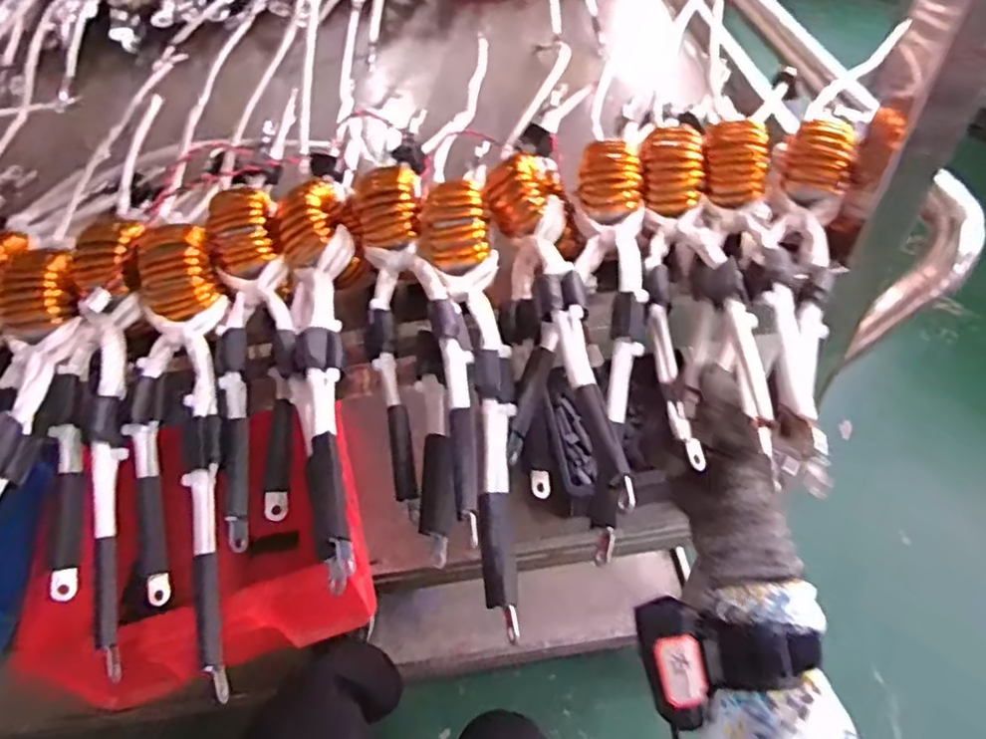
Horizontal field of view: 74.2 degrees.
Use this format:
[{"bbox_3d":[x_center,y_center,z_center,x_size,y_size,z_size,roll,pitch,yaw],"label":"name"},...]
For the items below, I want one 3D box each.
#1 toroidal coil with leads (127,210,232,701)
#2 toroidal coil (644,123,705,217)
[{"bbox_3d":[-0.194,0.041,0.399,0.056,0.043,0.293,-10,73,-2],"label":"toroidal coil with leads"},{"bbox_3d":[0.128,-0.141,0.467,0.042,0.037,0.056,5,52,9],"label":"toroidal coil"}]

